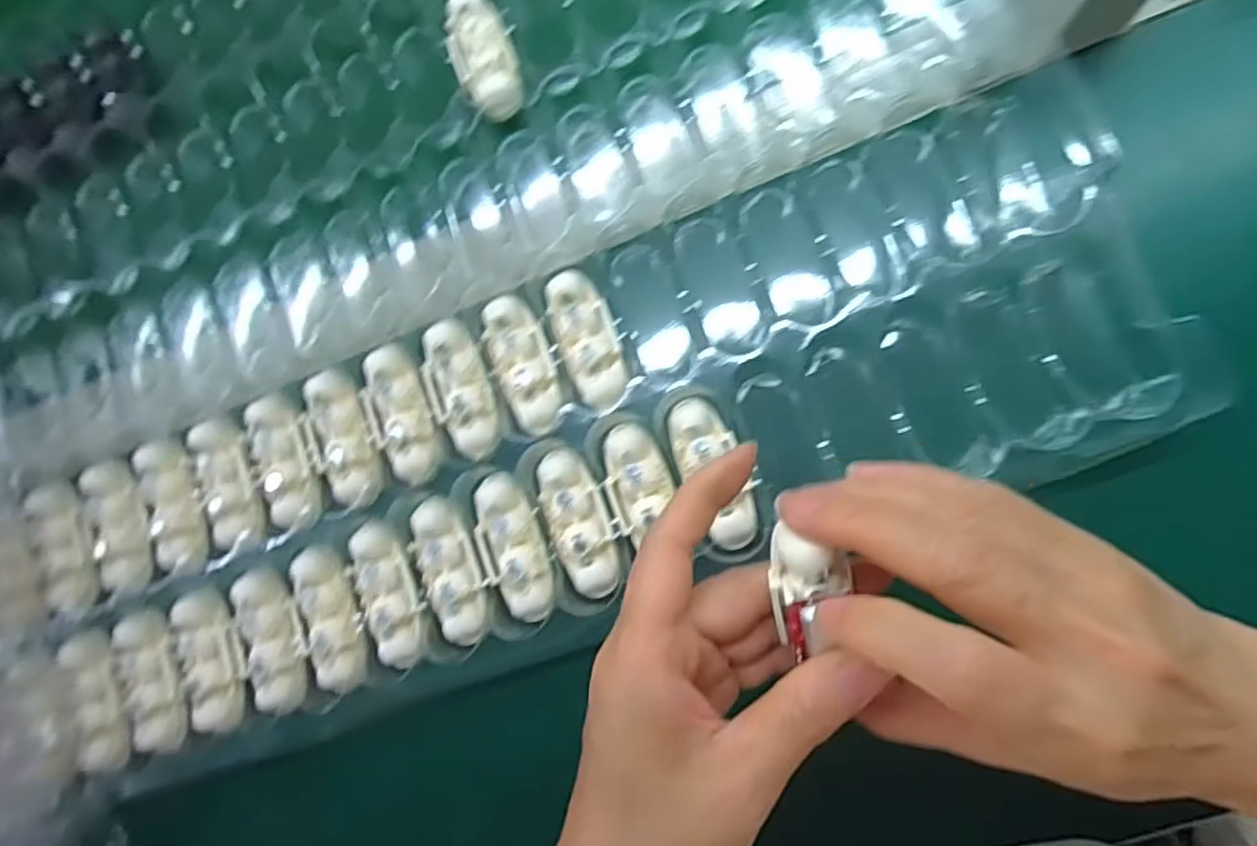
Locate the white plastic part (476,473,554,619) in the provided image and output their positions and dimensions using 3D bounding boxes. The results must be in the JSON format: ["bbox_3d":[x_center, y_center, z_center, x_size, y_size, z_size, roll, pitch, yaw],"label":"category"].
[{"bbox_3d":[-0.051,0.054,0.298,0.026,0.013,0.064,-24,84,7],"label":"white plastic part"}]

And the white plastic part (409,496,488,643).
[{"bbox_3d":[-0.080,0.065,0.301,0.024,0.012,0.064,-22,84,8],"label":"white plastic part"}]

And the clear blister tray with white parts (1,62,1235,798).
[{"bbox_3d":[-0.029,0.008,0.297,0.502,0.033,0.158,-20,85,8],"label":"clear blister tray with white parts"}]

